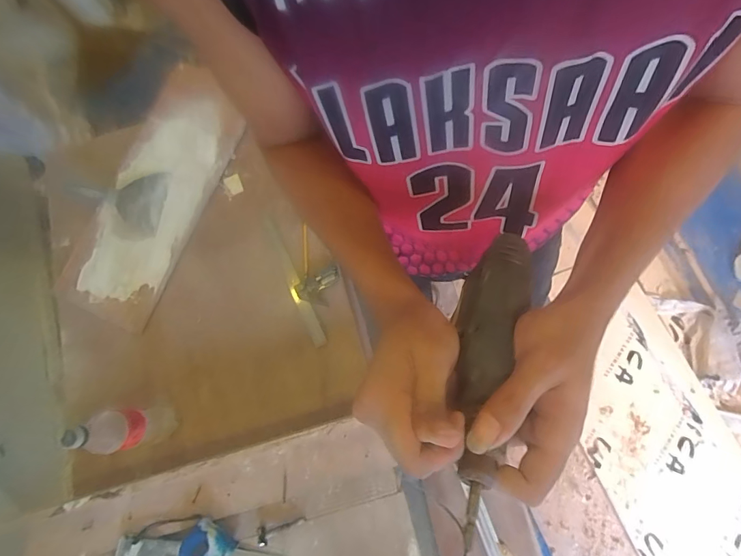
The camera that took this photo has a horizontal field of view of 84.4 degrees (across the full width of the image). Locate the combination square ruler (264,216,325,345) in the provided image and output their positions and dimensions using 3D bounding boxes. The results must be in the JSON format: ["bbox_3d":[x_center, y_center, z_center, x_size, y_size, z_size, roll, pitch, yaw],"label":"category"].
[{"bbox_3d":[-0.162,0.003,0.851,0.026,0.007,0.302,-24,75,-8],"label":"combination square ruler"}]

